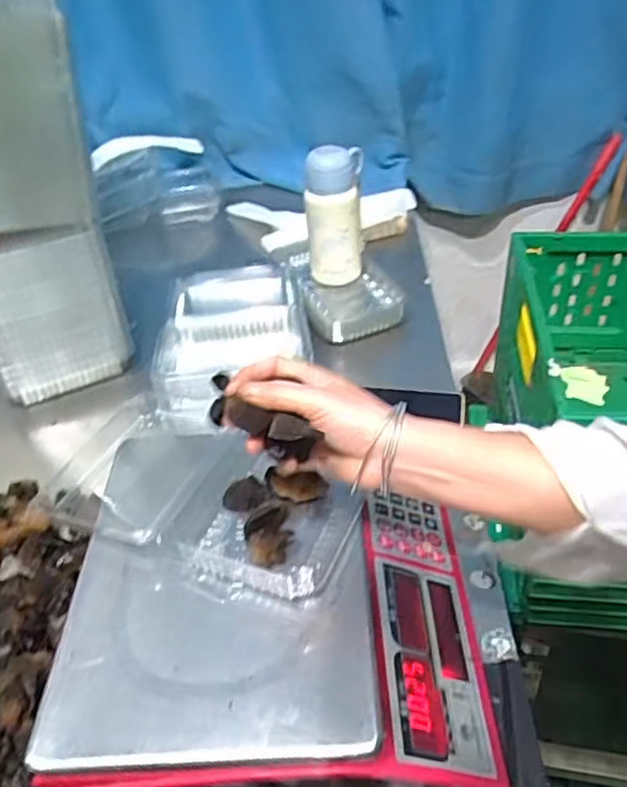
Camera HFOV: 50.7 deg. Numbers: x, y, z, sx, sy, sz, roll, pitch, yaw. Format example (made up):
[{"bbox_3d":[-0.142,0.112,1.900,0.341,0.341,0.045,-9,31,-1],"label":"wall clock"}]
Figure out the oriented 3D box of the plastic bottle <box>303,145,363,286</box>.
[{"bbox_3d":[0.031,-0.242,0.947,0.076,0.210,0.072,2,39,7],"label":"plastic bottle"}]

